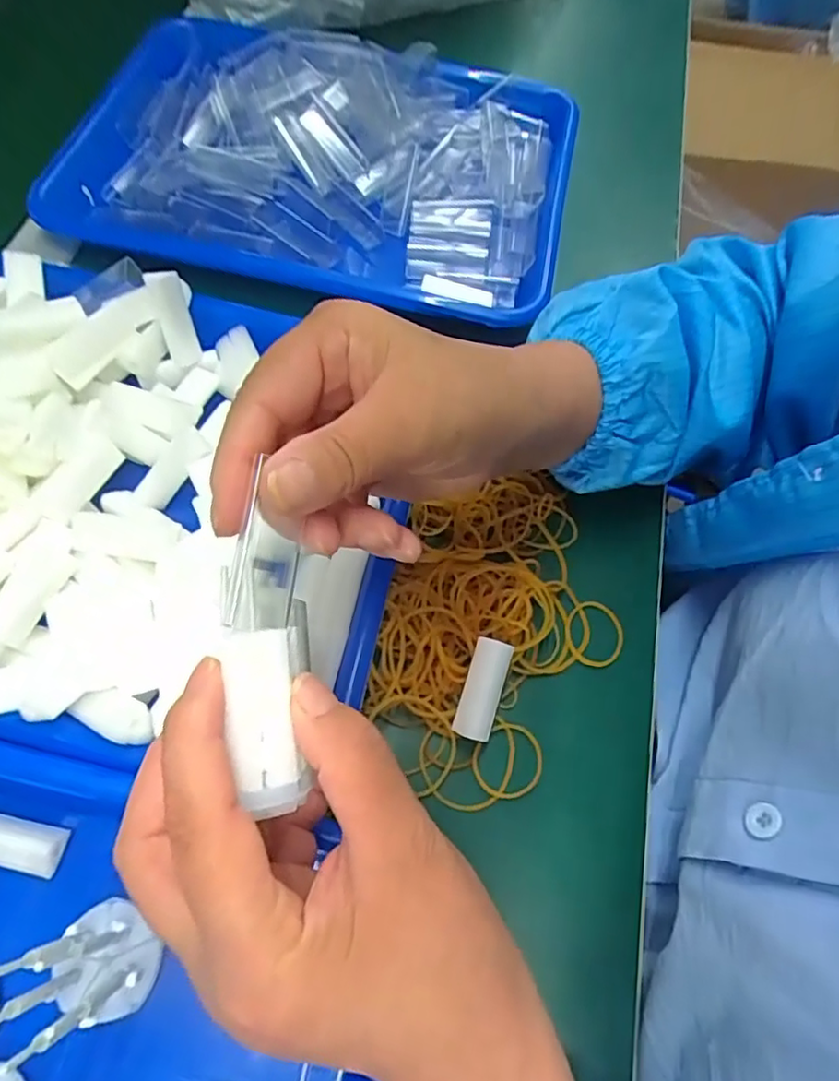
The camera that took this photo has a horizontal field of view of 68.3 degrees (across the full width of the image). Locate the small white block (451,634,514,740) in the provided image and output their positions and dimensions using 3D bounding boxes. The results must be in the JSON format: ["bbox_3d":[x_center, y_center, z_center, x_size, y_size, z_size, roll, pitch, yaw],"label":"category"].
[{"bbox_3d":[0.029,0.070,0.289,0.017,0.019,0.045,18,65,5],"label":"small white block"}]

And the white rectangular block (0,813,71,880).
[{"bbox_3d":[-0.168,0.122,0.250,0.047,0.016,0.018,12,65,3],"label":"white rectangular block"}]

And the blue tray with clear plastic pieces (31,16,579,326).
[{"bbox_3d":[-0.064,-0.267,0.424,0.335,0.044,0.242,13,65,3],"label":"blue tray with clear plastic pieces"}]

